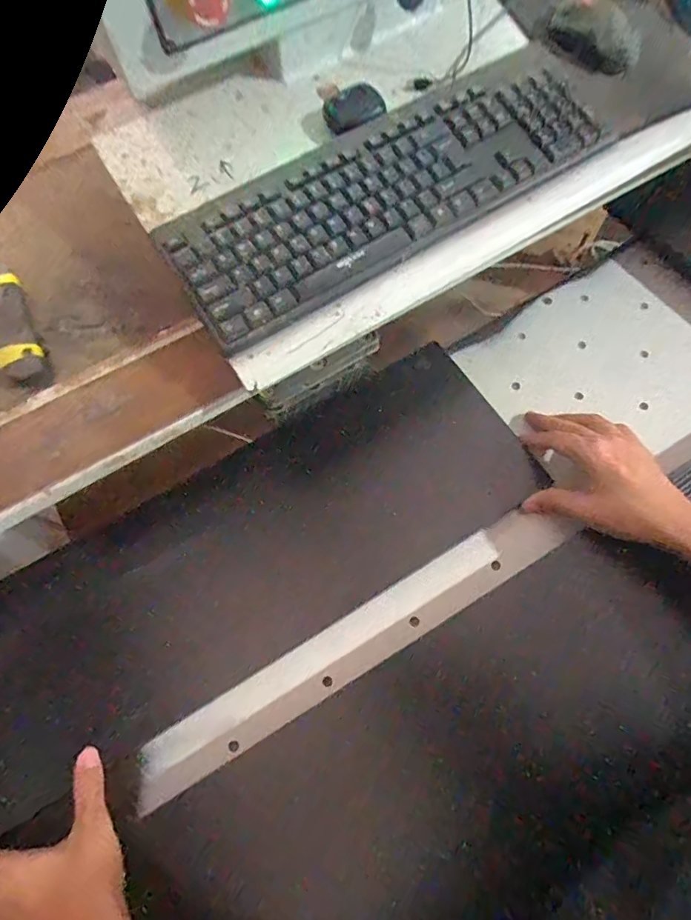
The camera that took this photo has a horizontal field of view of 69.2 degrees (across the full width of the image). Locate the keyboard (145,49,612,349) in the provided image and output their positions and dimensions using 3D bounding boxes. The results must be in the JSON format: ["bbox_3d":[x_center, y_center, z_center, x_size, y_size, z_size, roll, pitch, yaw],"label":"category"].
[{"bbox_3d":[0.049,-0.260,0.472,0.442,0.039,0.134,-31,69,-10],"label":"keyboard"}]

